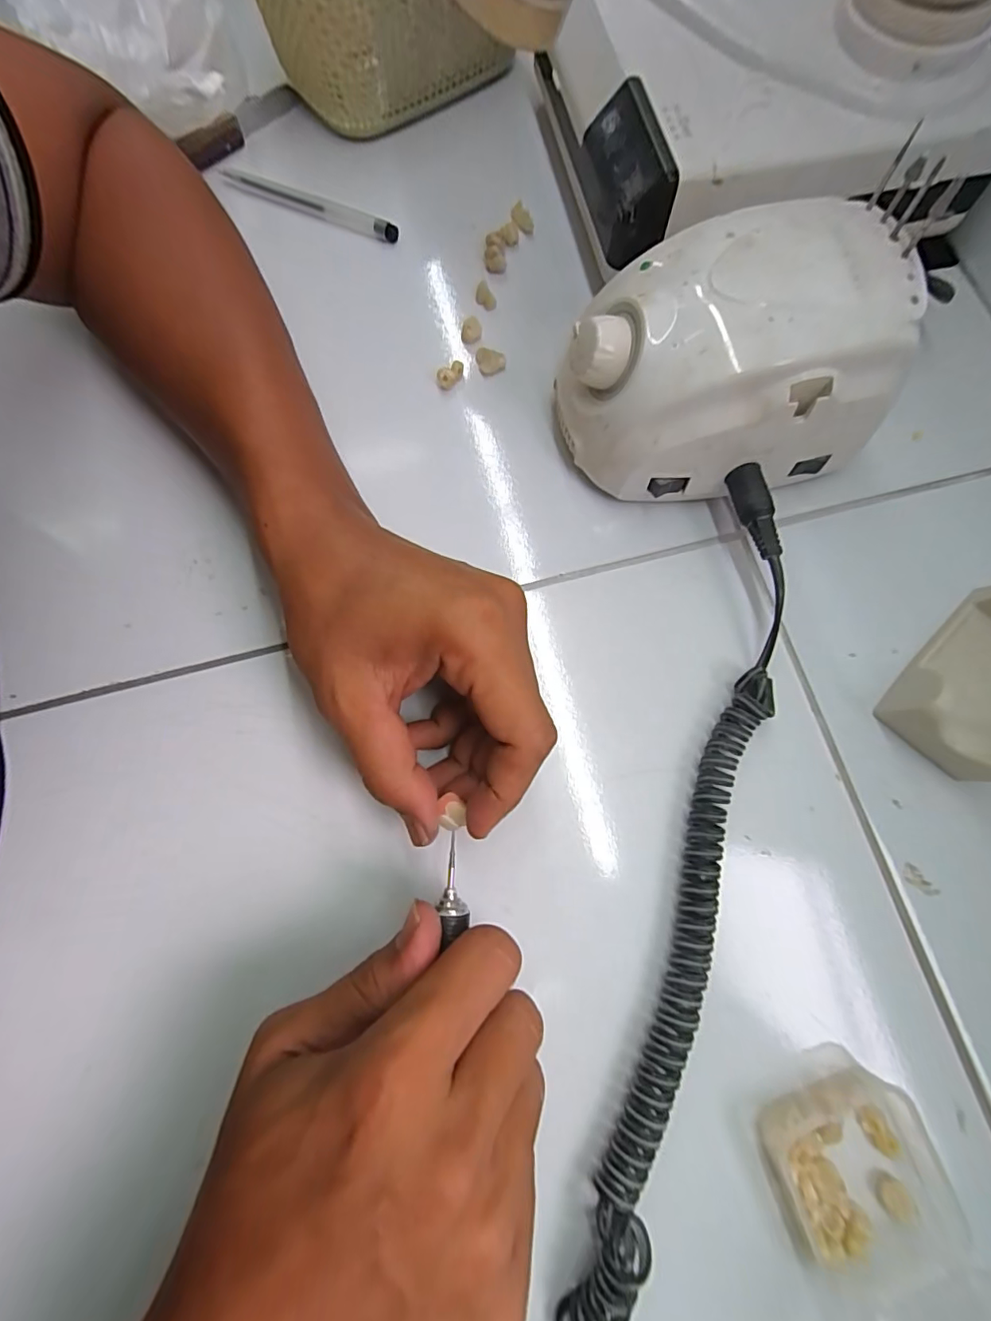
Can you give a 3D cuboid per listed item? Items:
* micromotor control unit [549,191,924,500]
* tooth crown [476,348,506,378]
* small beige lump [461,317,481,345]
[{"bbox_3d":[0.103,-0.137,0.243,0.134,0.086,0.092,-10,76,-2],"label":"micromotor control unit"},{"bbox_3d":[-0.003,-0.171,0.292,0.018,0.010,0.010,17,77,5],"label":"tooth crown"},{"bbox_3d":[-0.014,-0.193,0.299,0.012,0.012,0.007,3,76,2],"label":"small beige lump"}]

